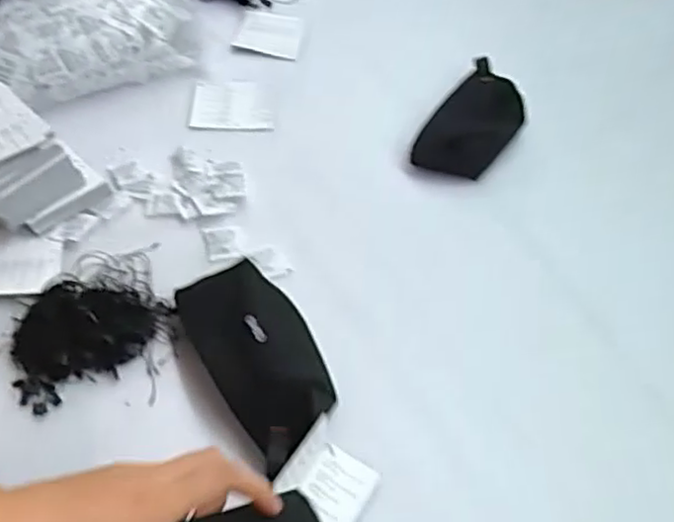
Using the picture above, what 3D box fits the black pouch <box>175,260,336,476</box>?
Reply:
[{"bbox_3d":[-0.068,0.082,0.580,0.088,0.051,0.199,-25,57,-21],"label":"black pouch"}]

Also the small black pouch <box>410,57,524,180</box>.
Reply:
[{"bbox_3d":[0.173,-0.173,0.812,0.089,0.022,0.201,28,56,18],"label":"small black pouch"}]

